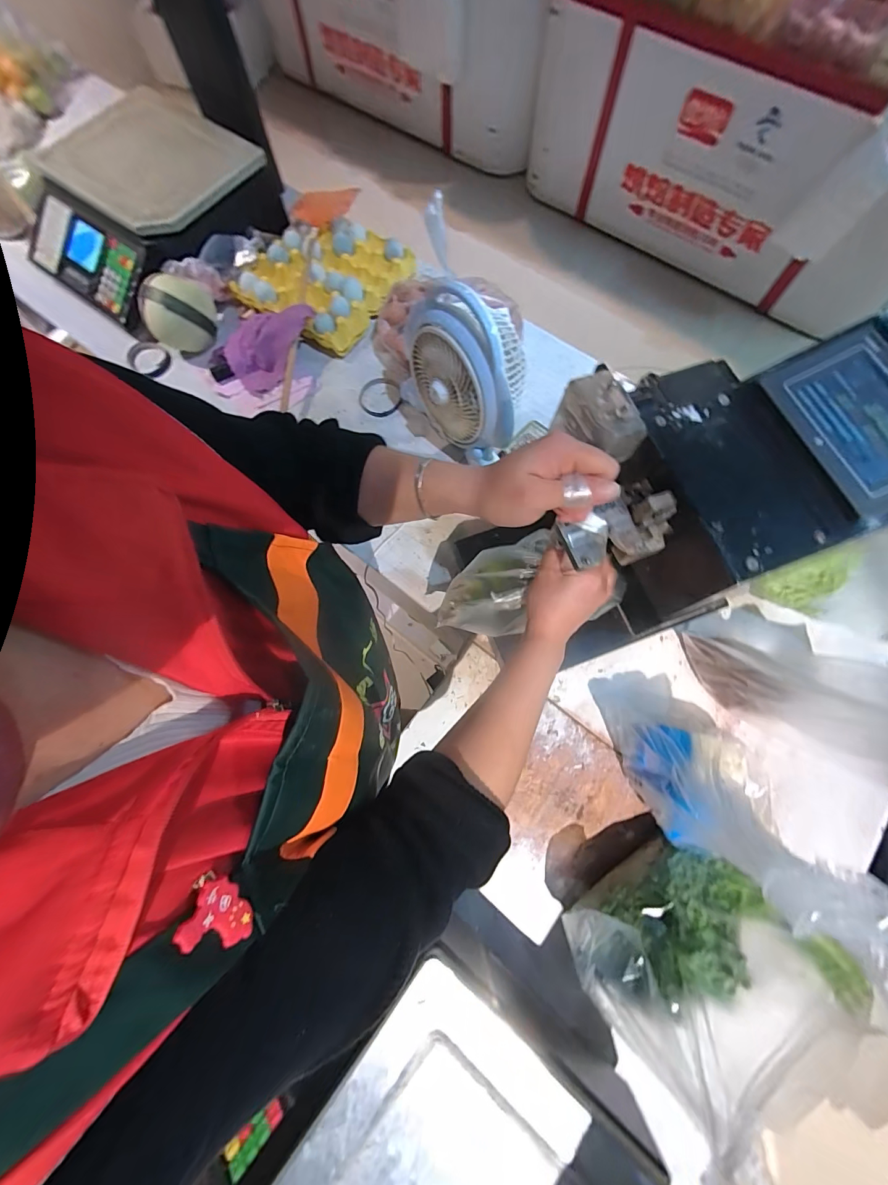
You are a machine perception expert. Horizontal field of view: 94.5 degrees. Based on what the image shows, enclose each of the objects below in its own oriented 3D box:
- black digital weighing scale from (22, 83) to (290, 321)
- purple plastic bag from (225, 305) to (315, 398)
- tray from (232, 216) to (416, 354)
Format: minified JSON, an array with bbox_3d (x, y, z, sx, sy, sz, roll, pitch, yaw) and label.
[{"bbox_3d":[-0.598,-0.774,0.818,0.440,0.150,0.377,-42,77,-12],"label":"black digital weighing scale"},{"bbox_3d":[-0.362,-0.504,0.827,0.144,0.079,0.175,30,75,9],"label":"purple plastic bag"},{"bbox_3d":[-0.240,-0.657,0.868,0.274,0.056,0.302,35,76,10],"label":"tray"}]

